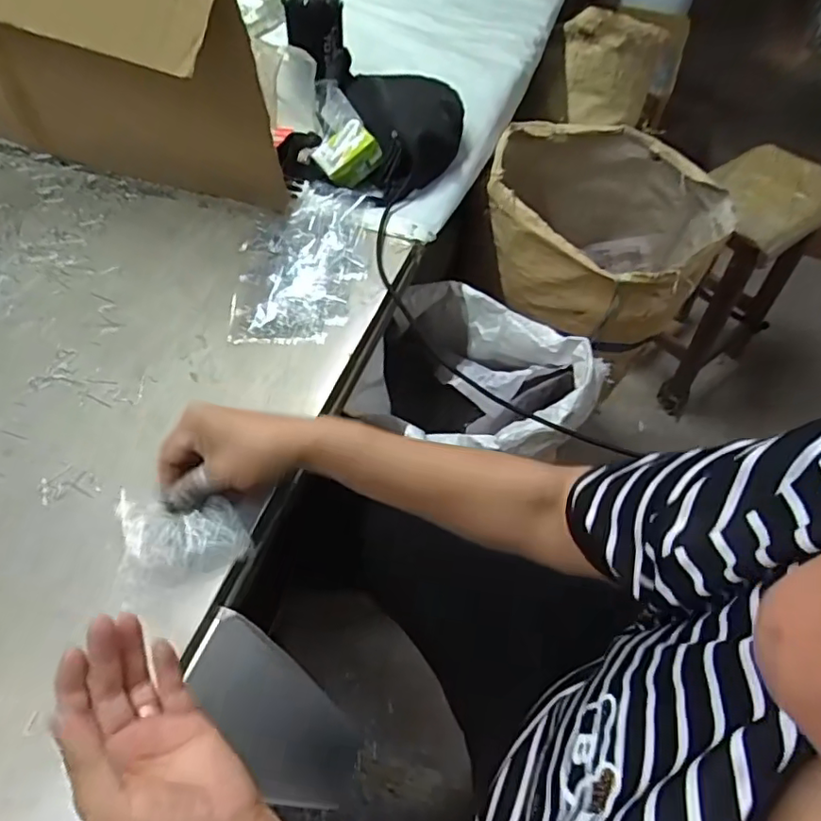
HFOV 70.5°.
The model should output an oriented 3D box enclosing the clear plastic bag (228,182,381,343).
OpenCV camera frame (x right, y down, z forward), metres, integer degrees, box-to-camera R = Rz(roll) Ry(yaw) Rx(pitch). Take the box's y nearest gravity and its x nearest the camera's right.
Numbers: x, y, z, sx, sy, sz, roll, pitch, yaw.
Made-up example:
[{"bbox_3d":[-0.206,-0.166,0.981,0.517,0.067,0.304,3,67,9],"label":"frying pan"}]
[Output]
[{"bbox_3d":[-0.118,-0.173,0.645,0.131,0.018,0.253,4,54,1],"label":"clear plastic bag"}]

